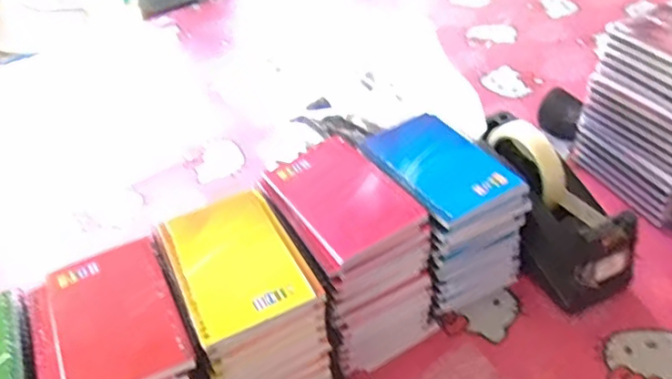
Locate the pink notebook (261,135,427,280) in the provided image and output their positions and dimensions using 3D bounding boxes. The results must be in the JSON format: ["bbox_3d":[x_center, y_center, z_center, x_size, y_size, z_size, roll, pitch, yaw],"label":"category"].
[{"bbox_3d":[0.001,0.005,0.507,0.089,0.013,0.128,-25,43,-19],"label":"pink notebook"}]

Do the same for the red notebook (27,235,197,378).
[{"bbox_3d":[-0.164,0.093,0.436,0.097,0.011,0.132,-21,43,-16],"label":"red notebook"}]

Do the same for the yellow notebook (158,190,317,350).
[{"bbox_3d":[-0.078,0.052,0.456,0.081,0.007,0.126,-21,43,-16],"label":"yellow notebook"}]

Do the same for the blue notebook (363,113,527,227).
[{"bbox_3d":[0.088,-0.023,0.536,0.090,0.012,0.132,-22,43,-17],"label":"blue notebook"}]

